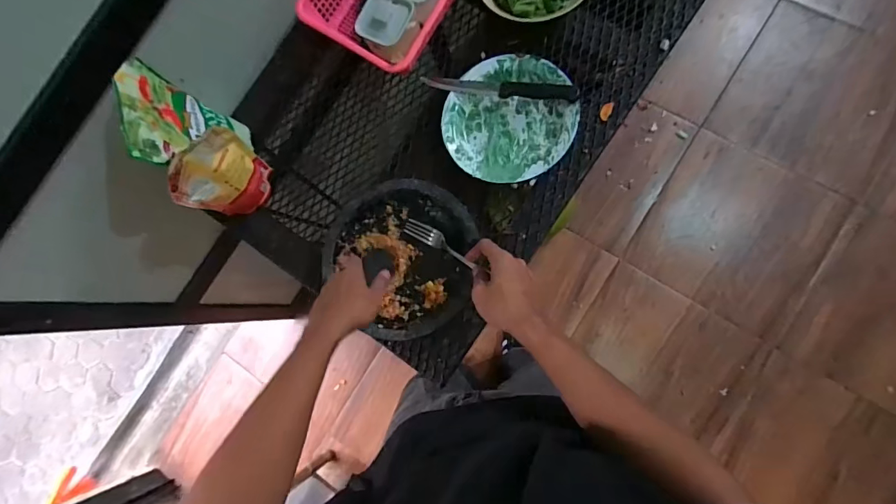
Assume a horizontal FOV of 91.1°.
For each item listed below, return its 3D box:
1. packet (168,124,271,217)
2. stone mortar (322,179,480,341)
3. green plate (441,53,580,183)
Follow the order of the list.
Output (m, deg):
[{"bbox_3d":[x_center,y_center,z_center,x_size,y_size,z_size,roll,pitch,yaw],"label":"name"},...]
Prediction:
[{"bbox_3d":[-0.349,-0.116,0.698,0.047,0.193,0.129,35,90,12],"label":"packet"},{"bbox_3d":[-0.065,0.001,0.667,0.216,0.063,0.236,-1,83,10],"label":"stone mortar"},{"bbox_3d":[0.095,-0.212,0.701,0.200,0.040,0.203,-1,83,10],"label":"green plate"}]

